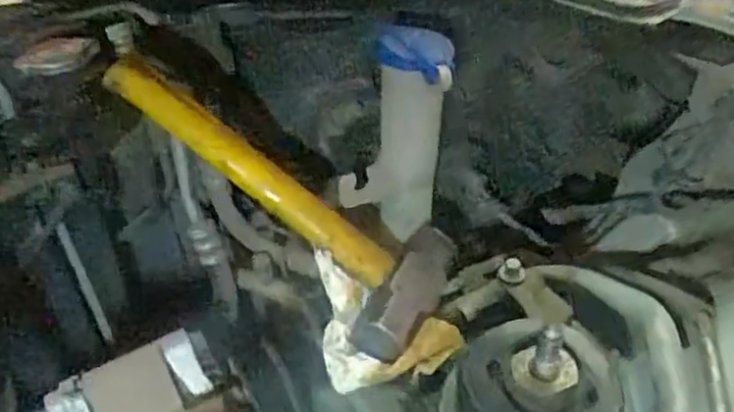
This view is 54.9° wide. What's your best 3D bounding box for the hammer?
[{"bbox_3d":[-0.067,-0.009,0.508,0.275,0.035,0.096,39,48,-3],"label":"hammer"}]

